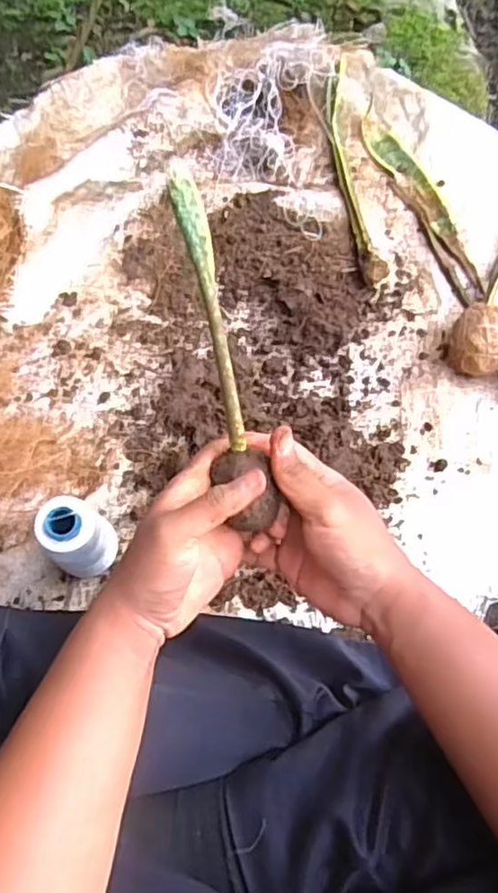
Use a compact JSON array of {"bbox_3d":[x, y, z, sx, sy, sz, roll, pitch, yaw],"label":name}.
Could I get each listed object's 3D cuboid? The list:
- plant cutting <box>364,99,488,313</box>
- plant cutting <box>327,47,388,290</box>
[{"bbox_3d":[0.199,-0.280,0.738,0.045,0.014,0.271,-22,72,-10],"label":"plant cutting"},{"bbox_3d":[0.118,-0.319,0.739,0.033,0.030,0.304,-7,70,-5],"label":"plant cutting"}]

